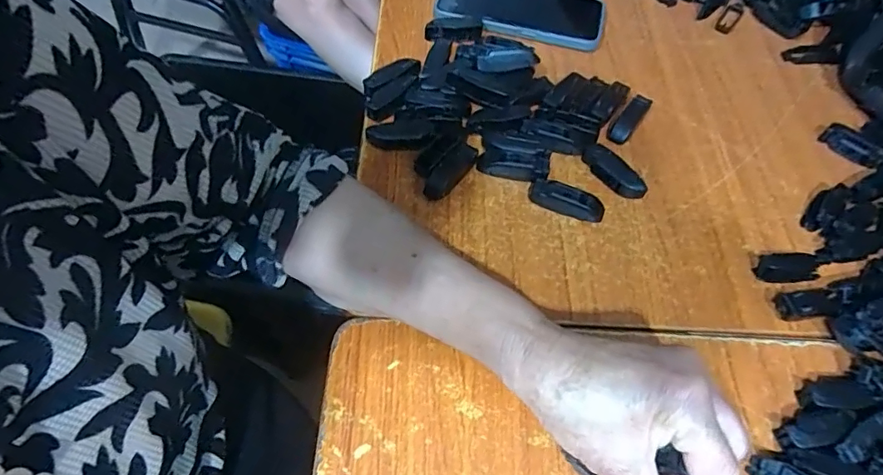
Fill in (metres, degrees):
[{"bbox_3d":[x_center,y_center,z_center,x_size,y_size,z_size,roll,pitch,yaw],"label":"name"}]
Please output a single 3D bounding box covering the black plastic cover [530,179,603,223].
[{"bbox_3d":[0.095,-0.028,0.386,0.056,0.019,0.017,22,60,9],"label":"black plastic cover"}]

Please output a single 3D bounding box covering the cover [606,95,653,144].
[{"bbox_3d":[0.162,-0.101,0.441,0.018,0.016,0.053,35,63,16],"label":"cover"}]

